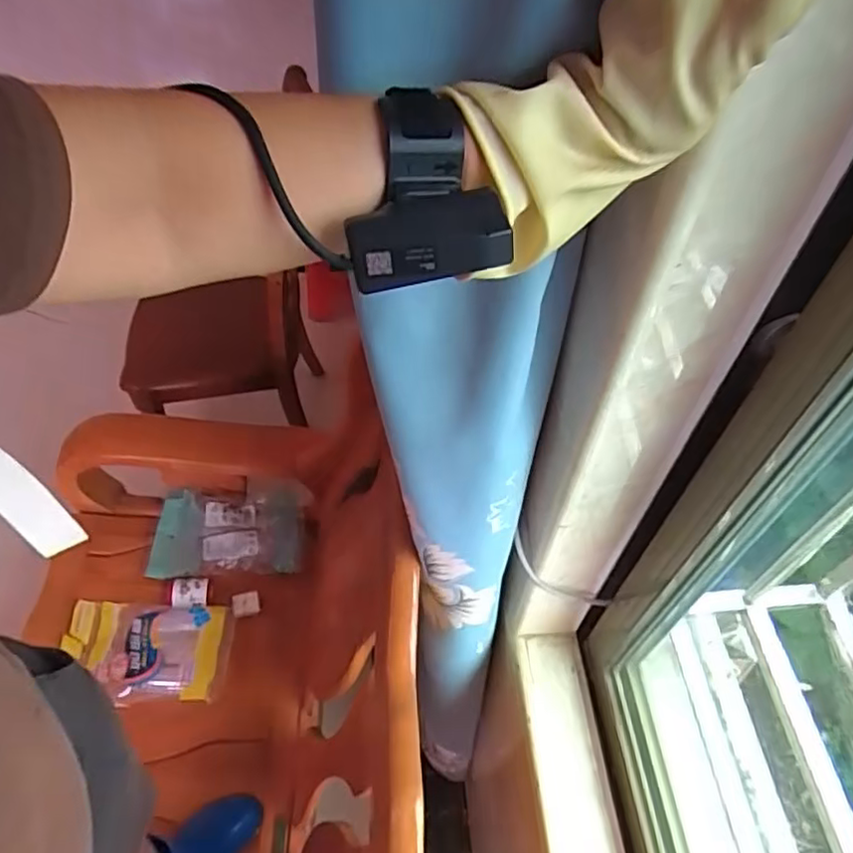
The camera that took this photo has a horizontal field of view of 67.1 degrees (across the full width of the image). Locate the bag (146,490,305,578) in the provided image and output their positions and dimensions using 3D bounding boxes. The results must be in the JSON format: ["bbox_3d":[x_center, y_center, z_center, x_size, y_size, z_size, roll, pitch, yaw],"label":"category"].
[{"bbox_3d":[-0.414,0.212,1.317,0.300,0.053,0.192,0,53,-2],"label":"bag"}]

